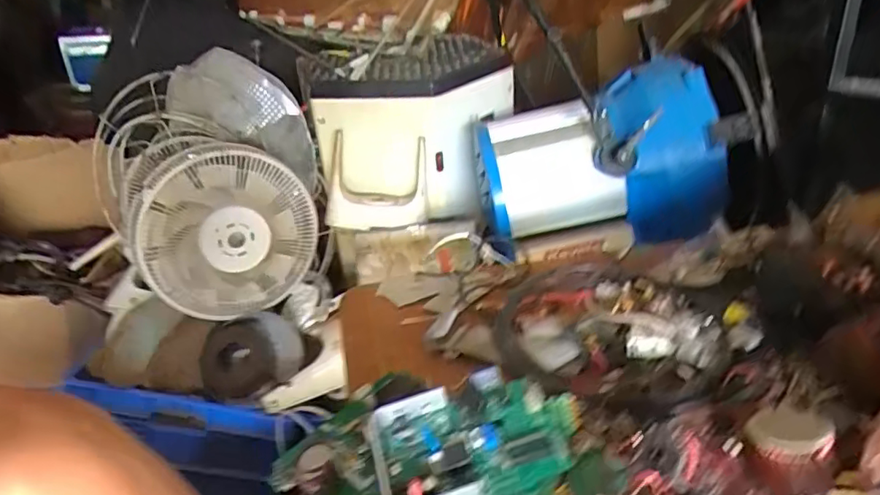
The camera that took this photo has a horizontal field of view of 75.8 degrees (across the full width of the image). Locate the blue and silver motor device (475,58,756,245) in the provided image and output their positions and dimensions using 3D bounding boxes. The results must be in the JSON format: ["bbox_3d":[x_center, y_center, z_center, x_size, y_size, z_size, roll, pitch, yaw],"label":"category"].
[{"bbox_3d":[0.286,-0.173,1.038,0.394,0.275,0.257,-5,24,-8],"label":"blue and silver motor device"}]

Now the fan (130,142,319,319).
[{"bbox_3d":[-0.433,-0.024,1.119,0.320,0.293,0.138,-1,24,2],"label":"fan"}]

